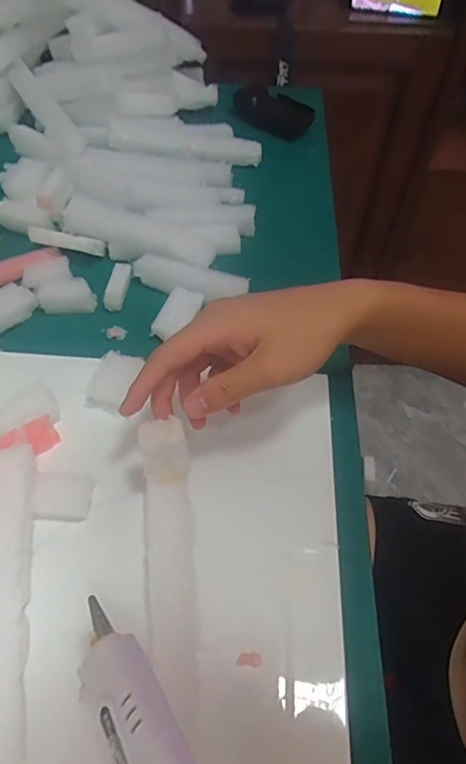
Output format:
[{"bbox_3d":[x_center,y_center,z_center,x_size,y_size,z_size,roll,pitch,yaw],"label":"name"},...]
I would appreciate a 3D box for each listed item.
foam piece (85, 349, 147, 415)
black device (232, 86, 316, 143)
[{"bbox_3d":[-0.094,-0.002,0.401,0.029,0.018,0.049,17,56,12],"label":"foam piece"},{"bbox_3d":[0.054,-0.360,0.679,0.062,0.032,0.099,-38,64,-26],"label":"black device"}]

